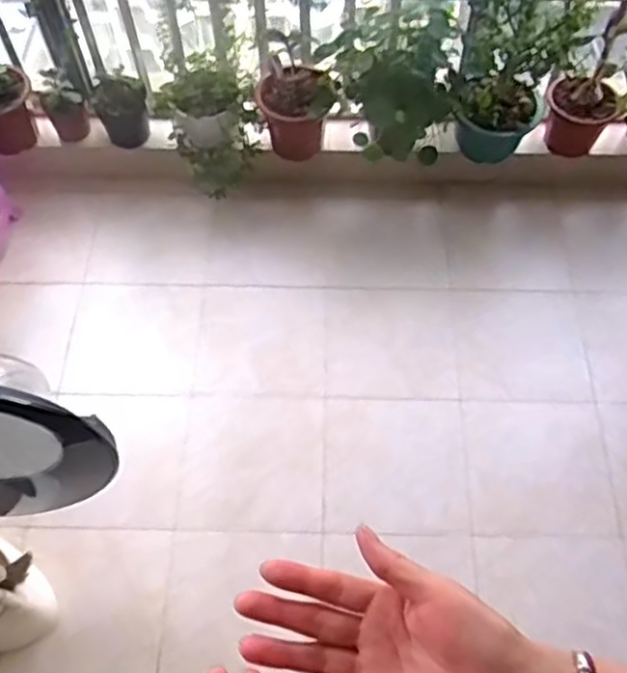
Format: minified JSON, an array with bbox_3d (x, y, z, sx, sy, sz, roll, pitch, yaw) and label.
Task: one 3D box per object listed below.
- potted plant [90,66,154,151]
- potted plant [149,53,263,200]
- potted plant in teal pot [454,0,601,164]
[{"bbox_3d":[-0.479,-0.572,1.807,0.129,0.154,0.132,0,59,0],"label":"potted plant"},{"bbox_3d":[-0.260,-0.523,1.794,0.210,0.251,0.258,-28,63,-15],"label":"potted plant"},{"bbox_3d":[0.453,-0.587,1.639,0.254,0.359,0.226,18,61,11],"label":"potted plant in teal pot"}]

